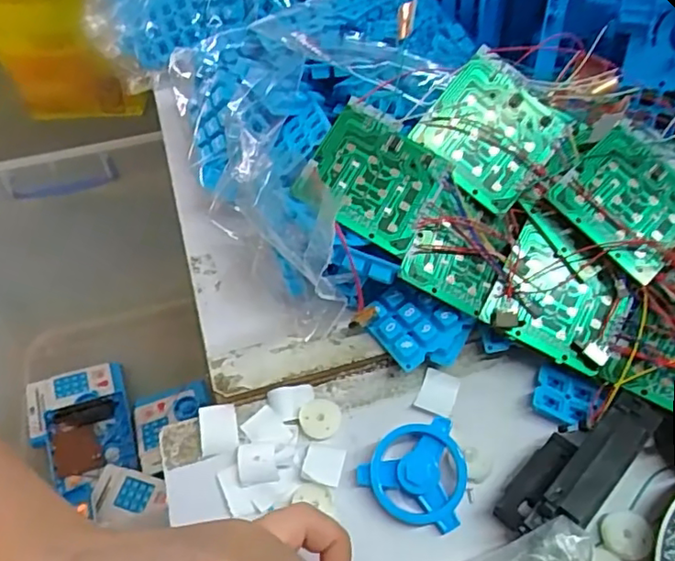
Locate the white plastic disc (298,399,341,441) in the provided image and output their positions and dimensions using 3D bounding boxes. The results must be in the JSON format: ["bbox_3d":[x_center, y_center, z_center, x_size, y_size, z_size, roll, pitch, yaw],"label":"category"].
[{"bbox_3d":[-0.010,0.077,0.341,0.023,0.004,0.022,-2,52,2],"label":"white plastic disc"}]

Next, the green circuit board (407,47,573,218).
[{"bbox_3d":[0.090,-0.087,0.358,0.070,0.007,0.073,38,88,1],"label":"green circuit board"}]

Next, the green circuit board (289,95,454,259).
[{"bbox_3d":[0.021,-0.060,0.344,0.071,0.010,0.071,31,73,3],"label":"green circuit board"}]

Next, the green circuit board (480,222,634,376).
[{"bbox_3d":[0.124,0.011,0.341,0.070,0.009,0.059,29,80,7],"label":"green circuit board"}]

